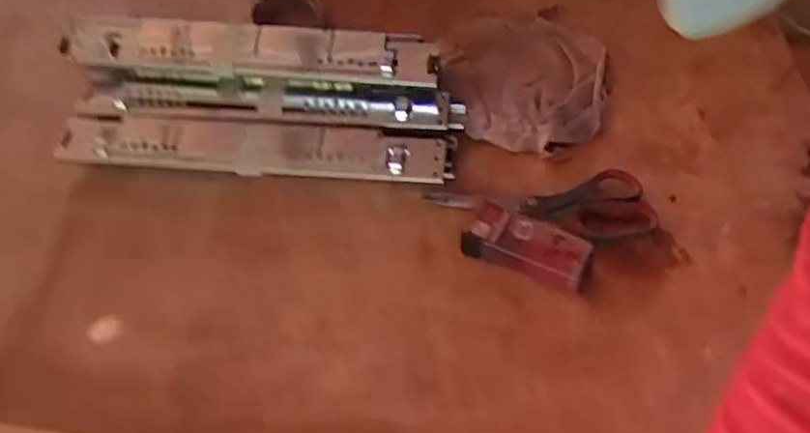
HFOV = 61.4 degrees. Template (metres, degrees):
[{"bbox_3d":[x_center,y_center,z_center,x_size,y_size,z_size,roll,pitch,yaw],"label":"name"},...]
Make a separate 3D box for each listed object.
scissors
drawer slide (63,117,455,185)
[{"bbox_3d":[0.120,-0.005,0.604,0.189,0.019,0.078,-6,54,0],"label":"scissors"},{"bbox_3d":[-0.148,-0.069,0.648,0.377,0.024,0.057,4,55,7],"label":"drawer slide"}]

